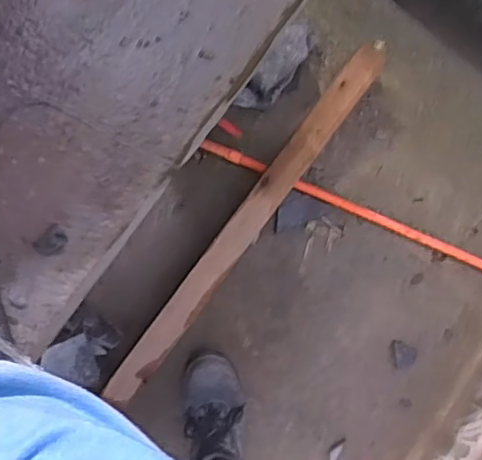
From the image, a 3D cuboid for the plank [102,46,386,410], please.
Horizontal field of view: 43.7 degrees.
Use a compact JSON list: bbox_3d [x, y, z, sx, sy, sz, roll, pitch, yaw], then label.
[{"bbox_3d":[0.015,-0.017,1.153,0.062,0.032,0.838,37,85,-3],"label":"plank"}]

